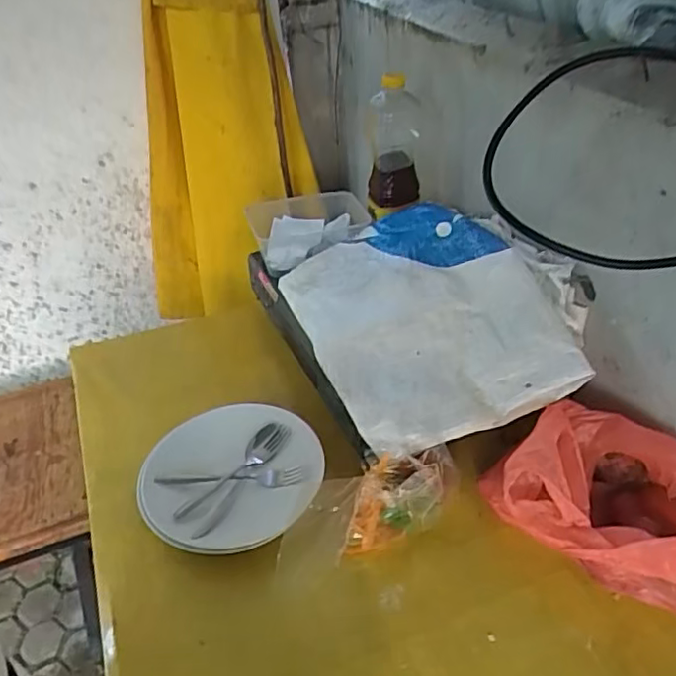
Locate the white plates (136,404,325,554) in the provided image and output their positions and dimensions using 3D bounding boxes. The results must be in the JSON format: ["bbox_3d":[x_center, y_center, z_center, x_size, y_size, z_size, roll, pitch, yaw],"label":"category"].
[{"bbox_3d":[-0.120,0.155,0.712,0.196,0.025,0.191,0,38,0],"label":"white plates"}]

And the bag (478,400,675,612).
[{"bbox_3d":[0.277,0.174,0.623,0.151,0.109,0.223,-30,45,-28],"label":"bag"}]

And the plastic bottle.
[{"bbox_3d":[0.079,-0.272,0.862,0.070,0.168,0.062,-3,38,3],"label":"plastic bottle"}]

